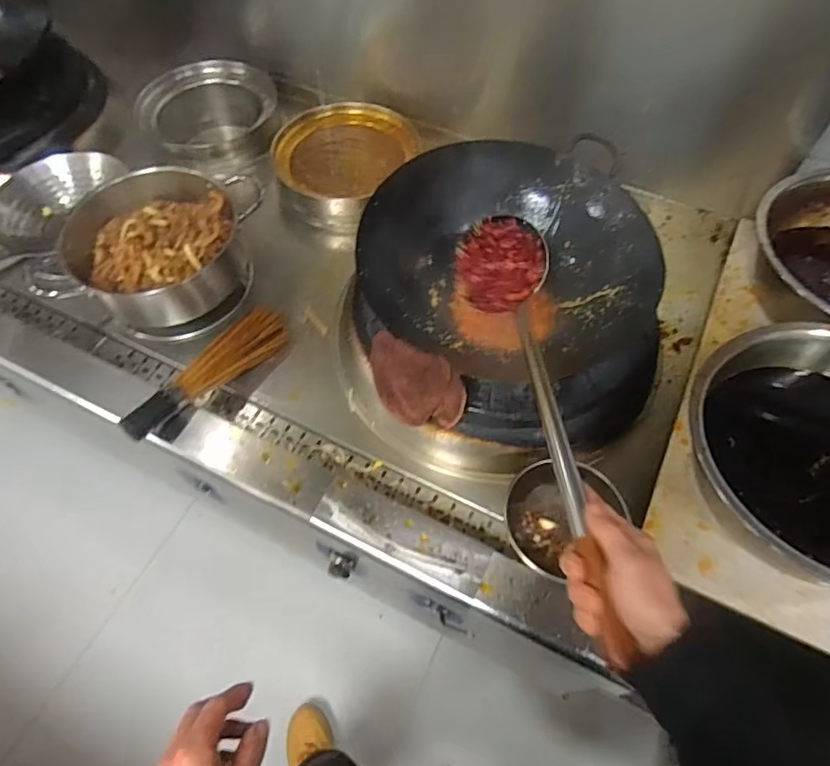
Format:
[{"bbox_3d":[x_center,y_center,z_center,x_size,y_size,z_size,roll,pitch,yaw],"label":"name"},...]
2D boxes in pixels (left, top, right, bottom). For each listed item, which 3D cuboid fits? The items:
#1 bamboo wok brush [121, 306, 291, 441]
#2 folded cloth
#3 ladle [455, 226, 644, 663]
[{"bbox_3d":[-0.332,-0.024,0.908,0.081,0.067,0.304,38,65,22],"label":"bamboo wok brush"},{"bbox_3d":[0.002,0.003,0.749,0.129,0.143,0.043,23,61,14],"label":"folded cloth"},{"bbox_3d":[0.126,0.018,0.578,0.095,0.080,0.493,-5,56,-3],"label":"ladle"}]

